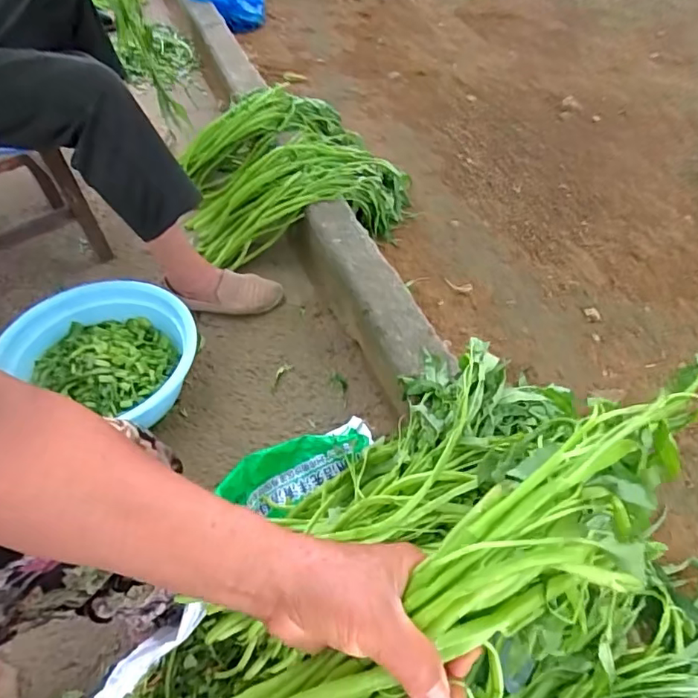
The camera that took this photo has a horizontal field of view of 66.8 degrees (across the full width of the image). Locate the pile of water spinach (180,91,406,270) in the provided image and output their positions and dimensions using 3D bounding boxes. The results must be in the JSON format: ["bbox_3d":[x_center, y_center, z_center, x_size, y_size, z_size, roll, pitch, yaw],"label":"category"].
[{"bbox_3d":[-0.121,-0.404,1.207,0.489,0.179,0.405,-8,50,-7],"label":"pile of water spinach"}]

